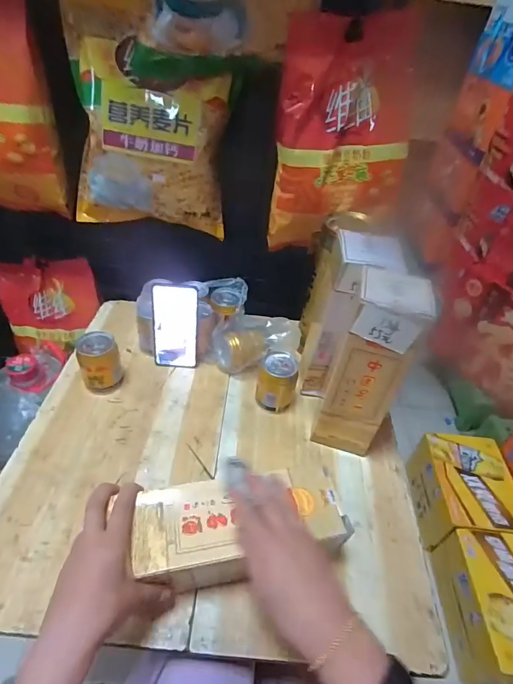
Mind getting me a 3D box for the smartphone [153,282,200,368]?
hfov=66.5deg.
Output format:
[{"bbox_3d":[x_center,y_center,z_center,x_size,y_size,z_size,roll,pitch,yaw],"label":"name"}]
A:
[{"bbox_3d":[-0.142,-0.025,0.687,0.076,0.163,0.007,4,31,-6],"label":"smartphone"}]

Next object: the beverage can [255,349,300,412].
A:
[{"bbox_3d":[0.035,0.069,0.658,0.062,0.094,0.065,4,42,-4],"label":"beverage can"}]

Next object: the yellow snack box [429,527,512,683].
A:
[{"bbox_3d":[0.568,0.611,0.901,0.205,0.184,0.277,6,42,-2],"label":"yellow snack box"}]

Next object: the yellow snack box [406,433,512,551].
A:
[{"bbox_3d":[0.578,0.423,1.107,0.214,0.167,0.278,4,42,-3],"label":"yellow snack box"}]

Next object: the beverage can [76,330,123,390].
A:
[{"bbox_3d":[-0.259,0.037,0.652,0.061,0.096,0.057,4,42,-4],"label":"beverage can"}]

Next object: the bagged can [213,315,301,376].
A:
[{"bbox_3d":[-0.011,0.007,0.713,0.142,0.104,0.091,8,42,1],"label":"bagged can"}]

